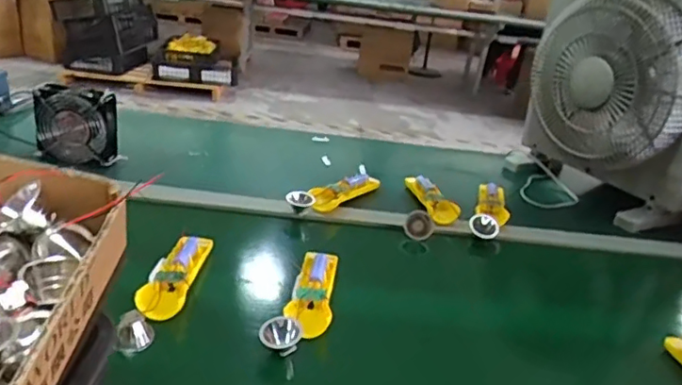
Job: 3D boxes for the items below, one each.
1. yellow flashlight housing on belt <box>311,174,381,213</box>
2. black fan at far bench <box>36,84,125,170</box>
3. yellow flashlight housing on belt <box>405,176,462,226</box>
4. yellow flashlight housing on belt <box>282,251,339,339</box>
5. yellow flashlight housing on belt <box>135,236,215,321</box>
[{"bbox_3d":[0.007,-0.003,0.971,0.047,0.033,0.168,24,28,30],"label":"yellow flashlight housing on belt"},{"bbox_3d":[-0.431,-0.108,0.941,0.125,0.124,0.031,6,25,-7],"label":"black fan at far bench"},{"bbox_3d":[0.153,0.004,1.001,0.044,0.031,0.156,1,25,-16],"label":"yellow flashlight housing on belt"},{"bbox_3d":[-0.034,0.117,0.700,0.051,0.024,0.156,7,24,0],"label":"yellow flashlight housing on belt"},{"bbox_3d":[-0.198,0.099,0.696,0.051,0.026,0.157,7,24,-1],"label":"yellow flashlight housing on belt"}]

